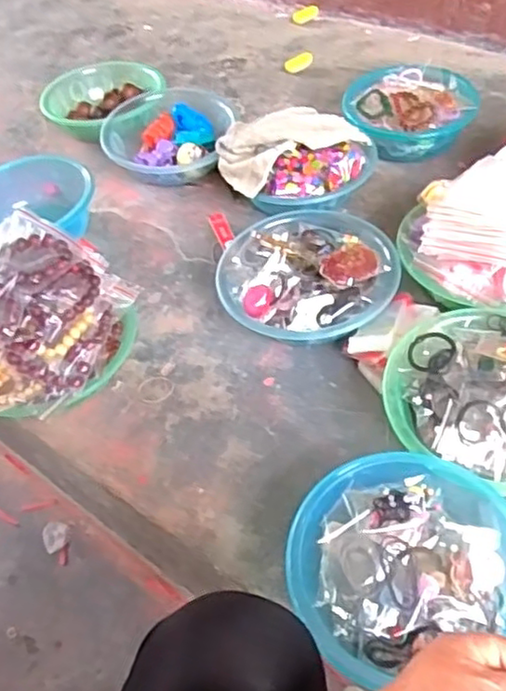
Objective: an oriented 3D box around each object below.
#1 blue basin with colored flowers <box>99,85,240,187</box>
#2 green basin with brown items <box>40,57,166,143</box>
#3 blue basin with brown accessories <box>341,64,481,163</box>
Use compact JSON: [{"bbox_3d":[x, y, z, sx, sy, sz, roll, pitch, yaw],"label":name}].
[{"bbox_3d":[-0.148,-0.367,1.144,0.205,0.089,0.187,-3,50,4],"label":"blue basin with colored flowers"},{"bbox_3d":[-0.285,-0.465,1.251,0.218,0.085,0.204,-3,49,4],"label":"green basin with brown items"},{"bbox_3d":[0.274,-0.414,1.131,0.223,0.082,0.200,6,51,11],"label":"blue basin with brown accessories"}]

